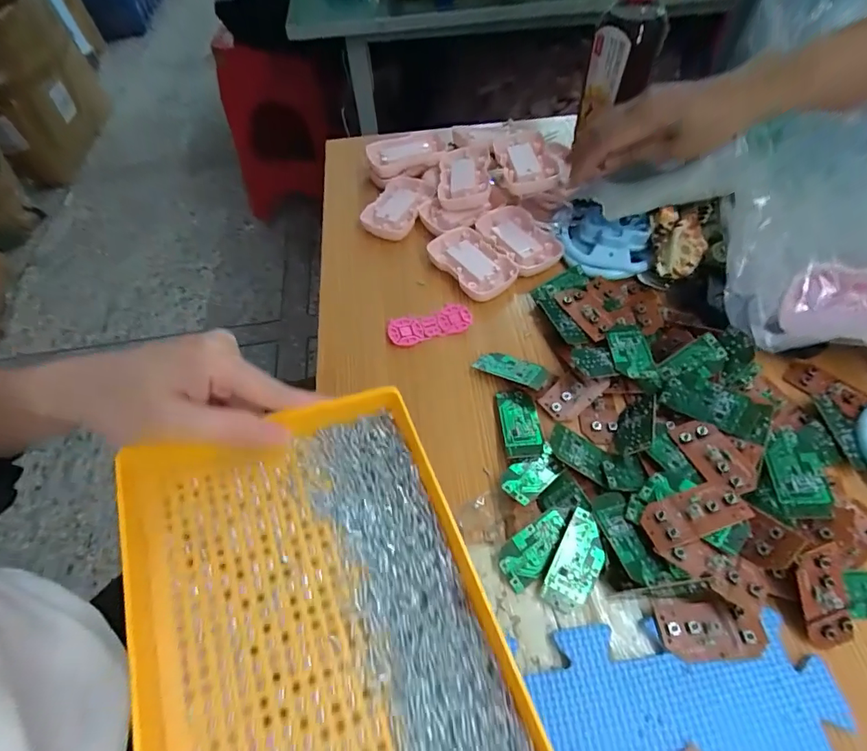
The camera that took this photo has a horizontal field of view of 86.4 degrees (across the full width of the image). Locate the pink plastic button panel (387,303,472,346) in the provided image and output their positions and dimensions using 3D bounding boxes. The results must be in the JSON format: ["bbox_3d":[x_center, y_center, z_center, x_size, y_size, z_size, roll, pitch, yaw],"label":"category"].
[{"bbox_3d":[-0.003,-0.046,0.414,0.076,0.011,0.029,-15,56,-7],"label":"pink plastic button panel"}]

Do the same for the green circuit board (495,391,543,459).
[{"bbox_3d":[0.065,0.035,0.351,0.030,0.007,0.059,0,45,-1],"label":"green circuit board"}]

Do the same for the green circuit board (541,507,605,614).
[{"bbox_3d":[0.091,0.117,0.290,0.028,0.004,0.061,26,77,4],"label":"green circuit board"}]

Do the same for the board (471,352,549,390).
[{"bbox_3d":[0.063,-0.006,0.376,0.058,0.007,0.024,20,52,25],"label":"board"}]

